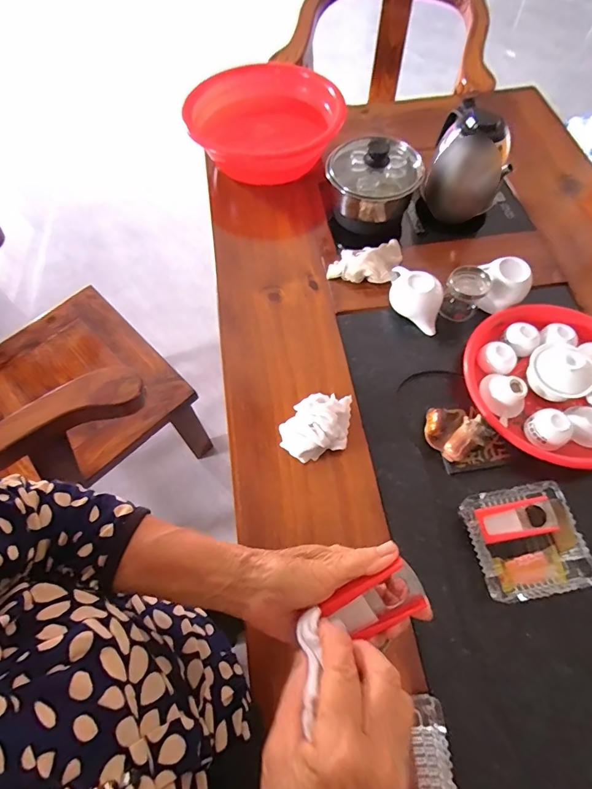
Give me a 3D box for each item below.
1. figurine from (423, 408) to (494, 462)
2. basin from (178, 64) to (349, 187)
[{"bbox_3d":[0.216,0.046,0.560,0.070,0.047,0.078,-26,66,-11],"label":"figurine"},{"bbox_3d":[-0.067,-0.559,0.839,0.293,0.099,0.293,-8,64,-2],"label":"basin"}]

